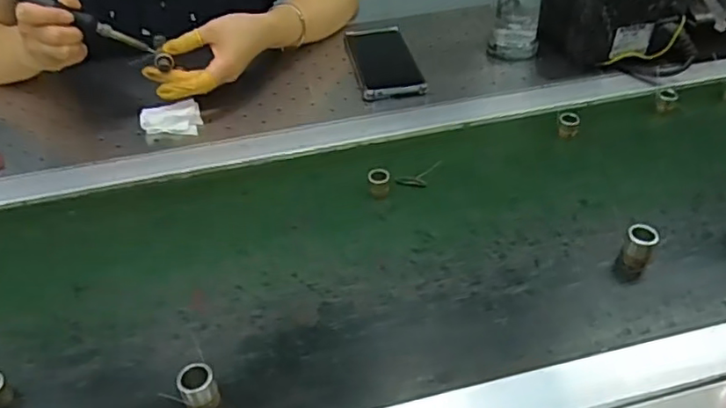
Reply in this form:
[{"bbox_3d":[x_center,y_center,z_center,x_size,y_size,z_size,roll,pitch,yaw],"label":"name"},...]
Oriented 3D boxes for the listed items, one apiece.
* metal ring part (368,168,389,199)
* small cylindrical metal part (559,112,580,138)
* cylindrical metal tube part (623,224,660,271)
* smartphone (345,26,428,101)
[{"bbox_3d":[0.015,-0.020,0.550,0.020,0.020,0.018,-3,42,-2],"label":"metal ring part"},{"bbox_3d":[0.217,-0.083,0.615,0.020,0.024,0.022,-1,42,1],"label":"small cylindrical metal part"},{"bbox_3d":[0.225,0.035,0.474,0.021,0.034,0.019,22,47,24],"label":"cylindrical metal tube part"},{"bbox_3d":[0.025,-0.181,0.729,0.074,0.014,0.178,-7,42,-6],"label":"smartphone"}]

